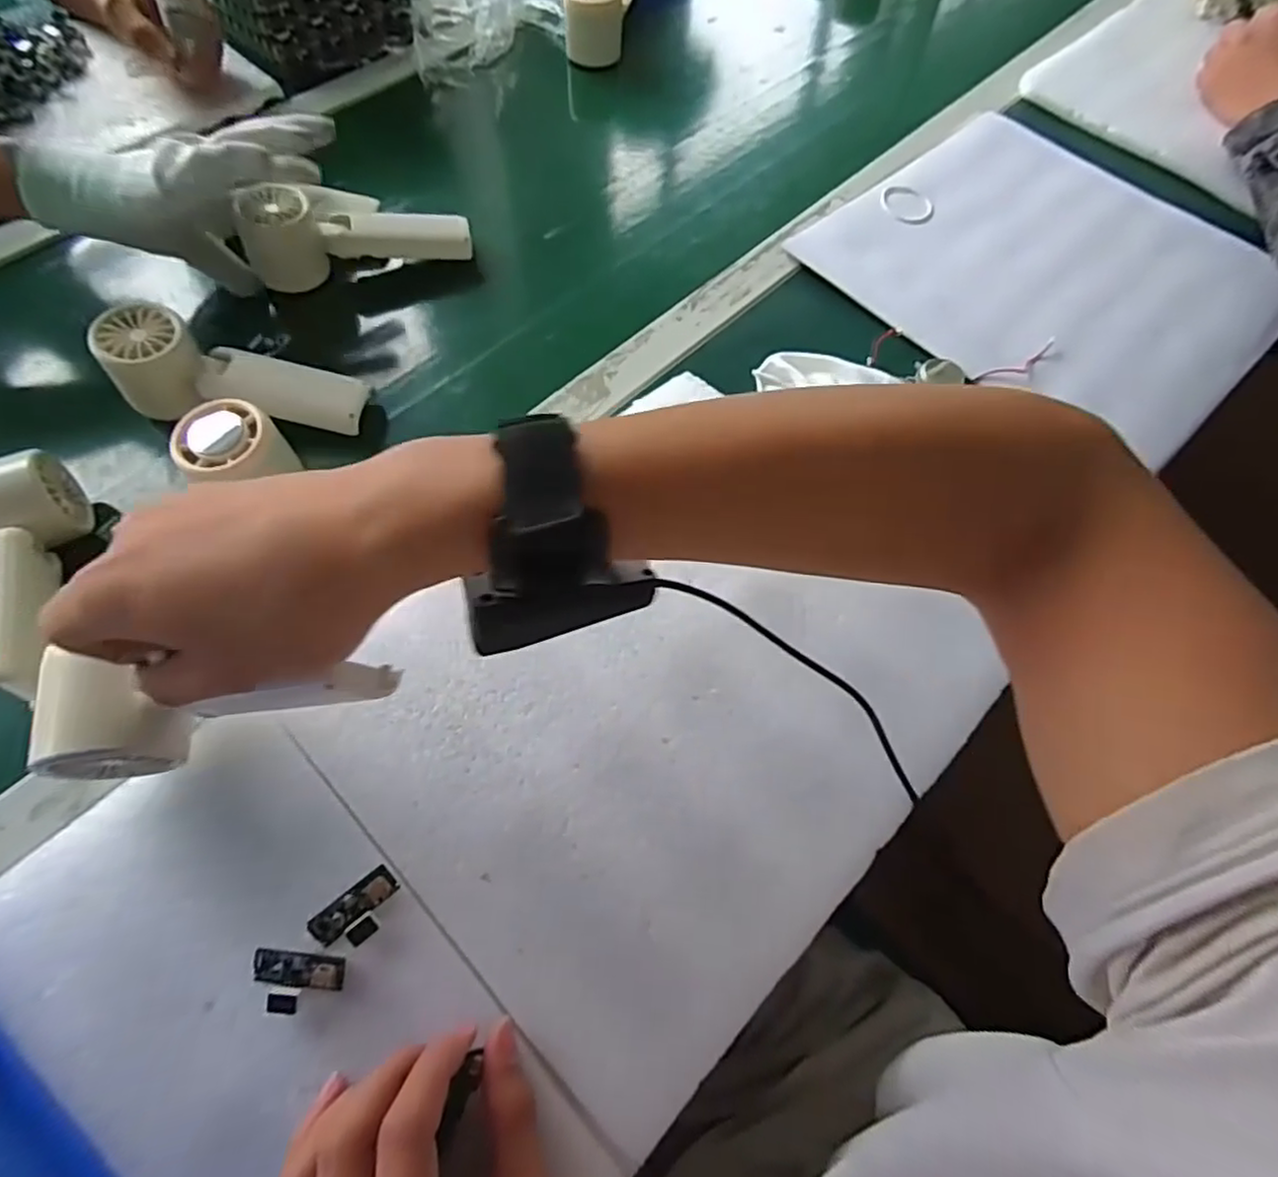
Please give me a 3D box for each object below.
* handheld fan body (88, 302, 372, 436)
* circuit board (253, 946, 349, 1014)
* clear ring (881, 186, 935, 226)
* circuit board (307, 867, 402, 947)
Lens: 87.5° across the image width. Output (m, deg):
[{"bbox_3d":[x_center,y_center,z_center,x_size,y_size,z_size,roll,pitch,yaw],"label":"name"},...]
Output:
[{"bbox_3d":[-0.266,-0.138,0.437,0.158,0.048,0.056,11,63,3],"label":"handheld fan body"},{"bbox_3d":[-0.145,0.166,0.281,0.038,0.007,0.022,6,63,1],"label":"circuit board"},{"bbox_3d":[0.232,-0.332,0.576,0.046,0.004,0.048,15,64,6],"label":"clear ring"},{"bbox_3d":[-0.124,0.143,0.294,0.039,0.008,0.023,-38,71,-19],"label":"circuit board"}]

